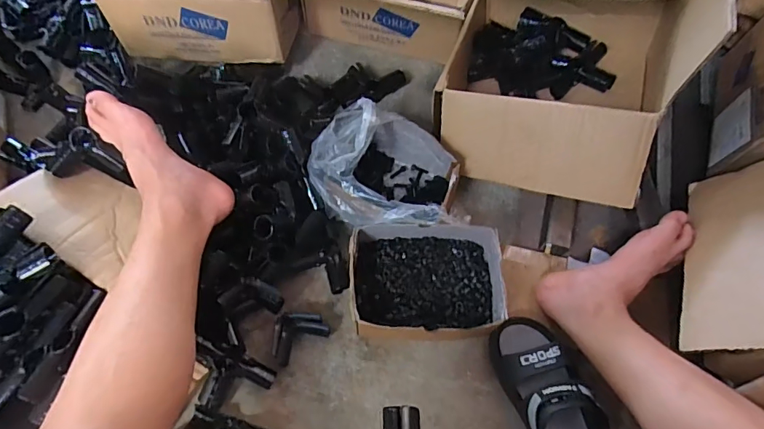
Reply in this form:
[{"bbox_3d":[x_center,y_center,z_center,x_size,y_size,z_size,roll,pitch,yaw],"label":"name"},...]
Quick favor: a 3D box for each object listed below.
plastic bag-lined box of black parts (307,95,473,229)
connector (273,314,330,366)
[{"bbox_3d":[0.013,-0.059,0.729,0.219,0.131,0.192,20,65,7],"label":"plastic bag-lined box of black parts"},{"bbox_3d":[-0.125,0.172,0.672,0.084,0.030,0.057,-32,70,-16],"label":"connector"}]

